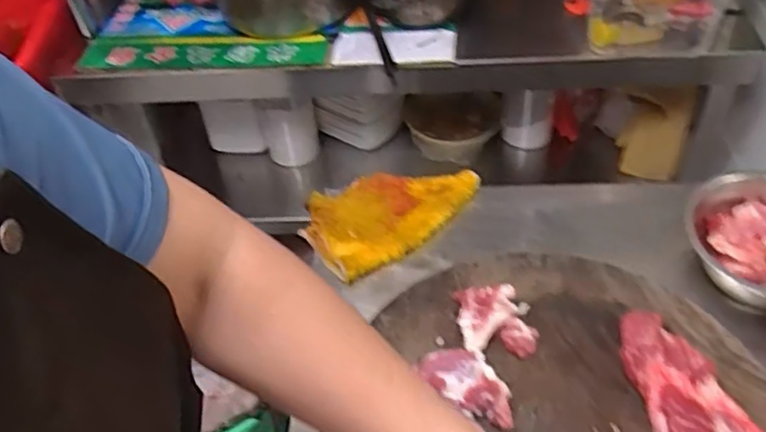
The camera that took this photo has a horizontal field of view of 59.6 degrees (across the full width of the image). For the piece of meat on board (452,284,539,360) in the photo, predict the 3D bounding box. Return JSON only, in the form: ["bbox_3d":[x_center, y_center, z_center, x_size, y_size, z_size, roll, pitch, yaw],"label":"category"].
[{"bbox_3d":[0.092,0.080,0.545,0.061,0.027,0.061,-3,46,3],"label":"piece of meat on board"}]

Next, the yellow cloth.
[{"bbox_3d":[0.003,-0.008,0.697,0.181,0.022,0.113,-32,51,-23],"label":"yellow cloth"}]

